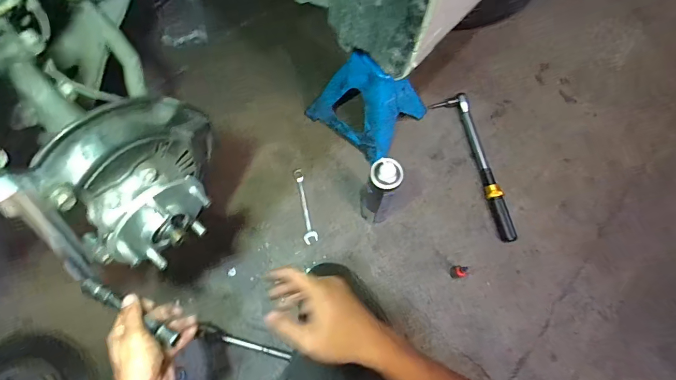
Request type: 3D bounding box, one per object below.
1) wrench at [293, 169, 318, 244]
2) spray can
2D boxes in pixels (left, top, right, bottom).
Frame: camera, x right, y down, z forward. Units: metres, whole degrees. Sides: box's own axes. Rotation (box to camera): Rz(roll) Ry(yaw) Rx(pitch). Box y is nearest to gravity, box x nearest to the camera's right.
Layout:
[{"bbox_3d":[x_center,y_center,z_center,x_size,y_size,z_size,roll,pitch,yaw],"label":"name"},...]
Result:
[{"bbox_3d":[-0.085,0.038,0.969,0.032,0.009,0.190,-13,70,-6],"label":"wrench"},{"bbox_3d":[0.090,0.002,0.845,0.071,0.260,0.079,7,70,1],"label":"spray can"}]

